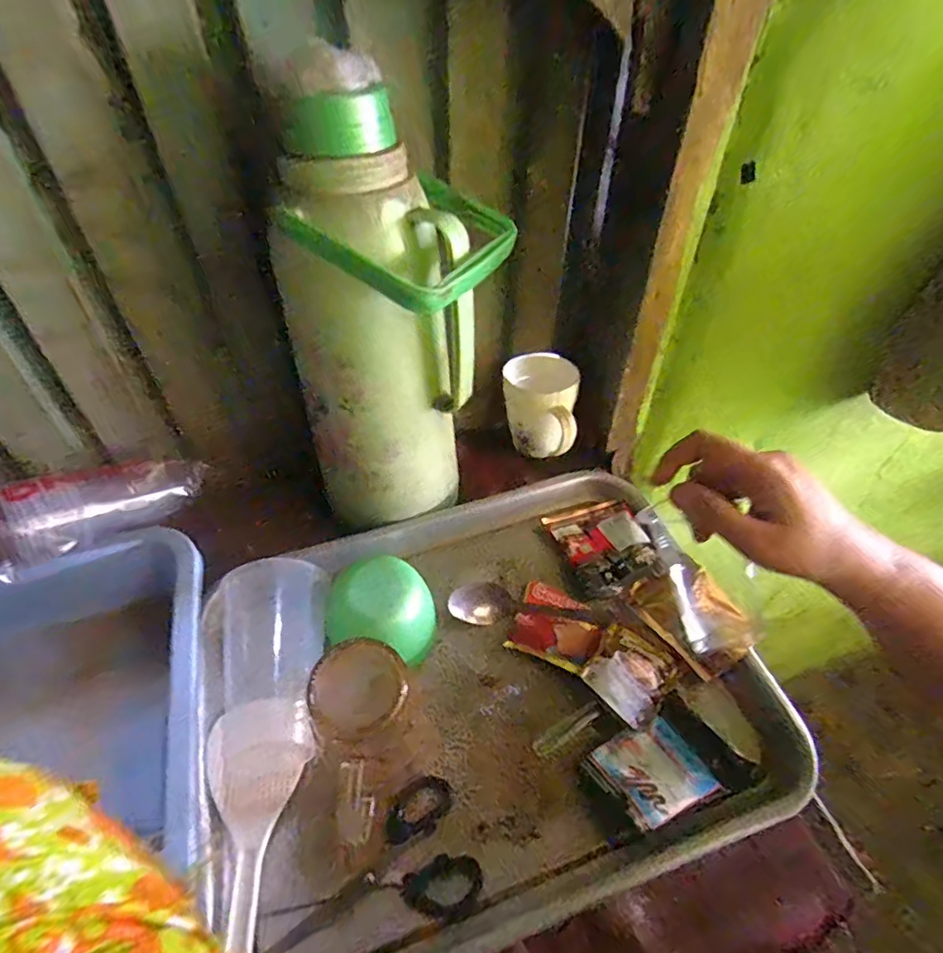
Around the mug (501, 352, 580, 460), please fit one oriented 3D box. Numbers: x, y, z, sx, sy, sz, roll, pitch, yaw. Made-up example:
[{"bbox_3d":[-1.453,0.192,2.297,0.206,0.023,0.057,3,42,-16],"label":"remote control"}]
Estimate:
[{"bbox_3d":[0.075,-0.074,0.607,0.080,0.085,0.094,6,47,6],"label":"mug"}]

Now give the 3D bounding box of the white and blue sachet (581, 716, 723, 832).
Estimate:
[{"bbox_3d":[0.129,0.211,0.391,0.074,0.012,0.063,-17,35,-26],"label":"white and blue sachet"}]

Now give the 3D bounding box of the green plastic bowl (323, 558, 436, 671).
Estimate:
[{"bbox_3d":[-0.076,0.118,0.450,0.088,0.070,0.071,8,48,7],"label":"green plastic bowl"}]

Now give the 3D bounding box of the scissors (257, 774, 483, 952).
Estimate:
[{"bbox_3d":[-0.068,0.269,0.367,0.134,0.015,0.079,-17,50,-16],"label":"scissors"}]

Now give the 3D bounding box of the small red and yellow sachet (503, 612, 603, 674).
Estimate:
[{"bbox_3d":[0.071,0.140,0.473,0.071,0.016,0.046,20,50,17],"label":"small red and yellow sachet"}]

